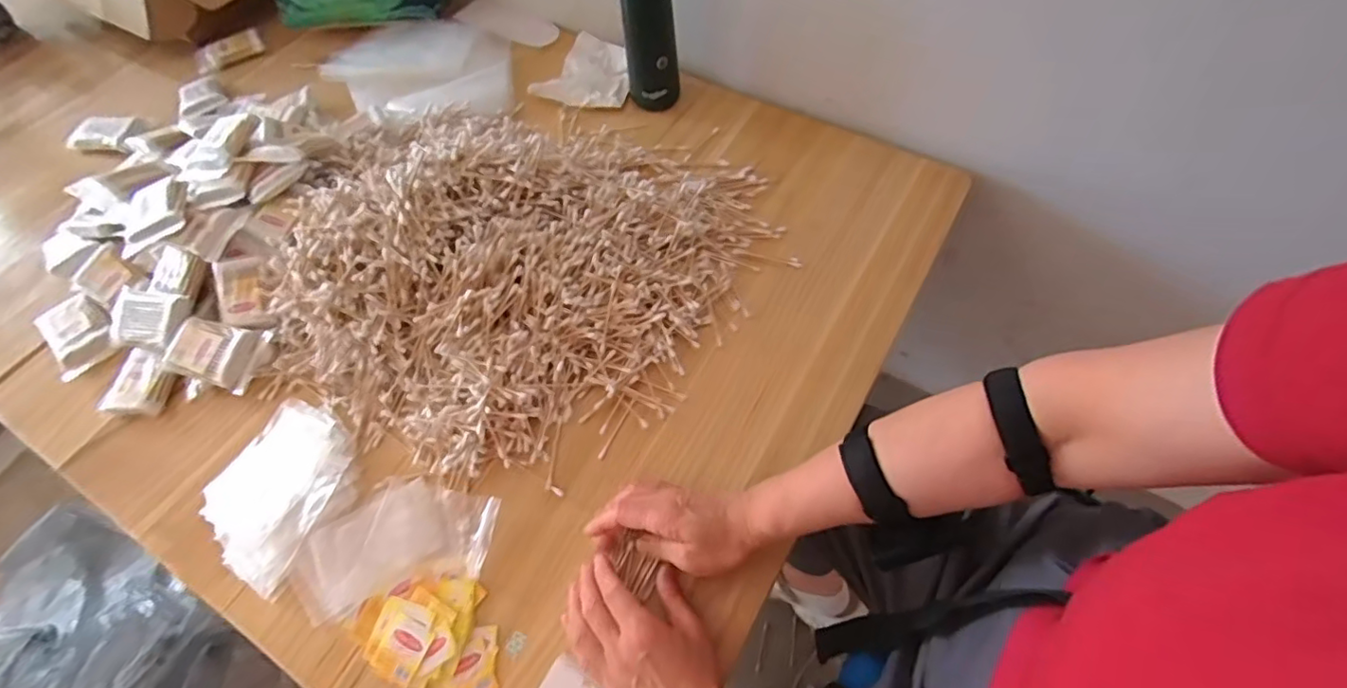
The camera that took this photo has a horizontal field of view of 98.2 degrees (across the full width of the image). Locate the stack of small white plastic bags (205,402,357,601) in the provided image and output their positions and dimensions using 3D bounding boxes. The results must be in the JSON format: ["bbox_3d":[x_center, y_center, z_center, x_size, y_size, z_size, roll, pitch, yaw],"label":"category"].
[{"bbox_3d":[-0.350,0.127,0.520,0.118,0.027,0.139,27,66,17],"label":"stack of small white plastic bags"}]

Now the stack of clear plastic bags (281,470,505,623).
[{"bbox_3d":[-0.237,0.163,0.498,0.169,0.015,0.098,-15,61,-5],"label":"stack of clear plastic bags"}]

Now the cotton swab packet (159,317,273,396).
[{"bbox_3d":[-0.452,0.006,0.572,0.083,0.023,0.062,10,62,9],"label":"cotton swab packet"}]

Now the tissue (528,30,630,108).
[{"bbox_3d":[-0.110,-0.356,0.759,0.114,0.024,0.105,20,64,14],"label":"tissue"}]

